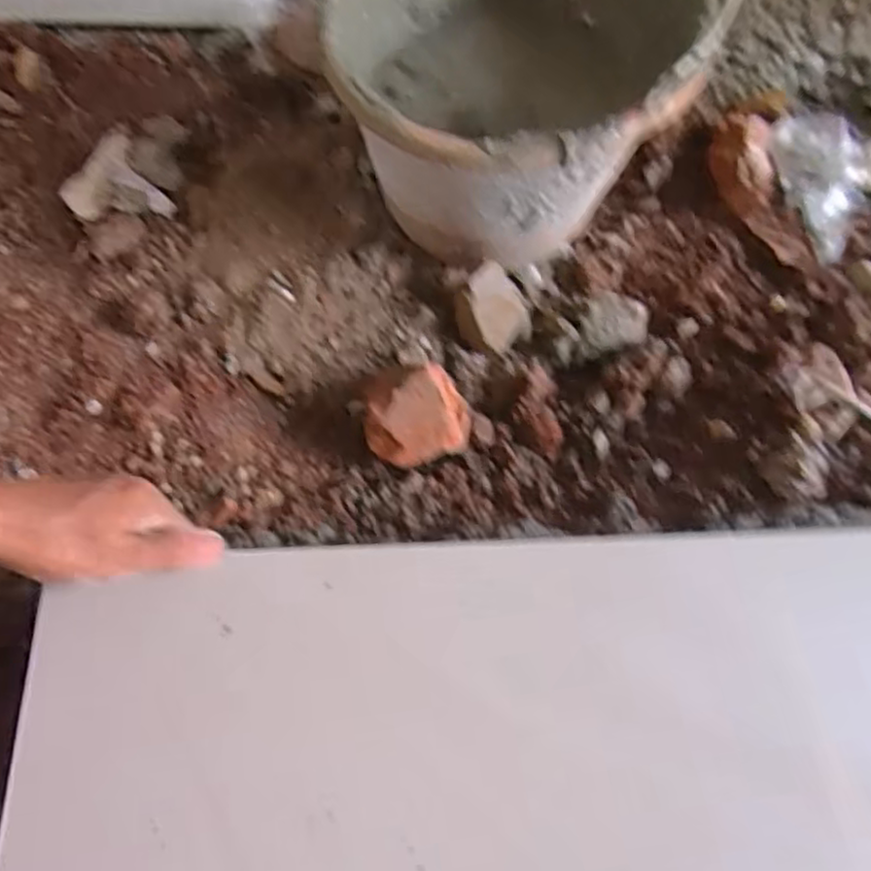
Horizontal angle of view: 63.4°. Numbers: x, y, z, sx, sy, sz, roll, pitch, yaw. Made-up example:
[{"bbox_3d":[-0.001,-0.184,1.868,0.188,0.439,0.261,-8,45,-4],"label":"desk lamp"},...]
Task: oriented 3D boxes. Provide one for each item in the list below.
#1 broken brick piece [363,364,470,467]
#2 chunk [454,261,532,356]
[{"bbox_3d":[-0.015,-0.020,0.555,0.083,0.045,0.083,-2,63,-3],"label":"broken brick piece"},{"bbox_3d":[0.050,-0.107,0.592,0.064,0.041,0.059,1,61,-1],"label":"chunk"}]

